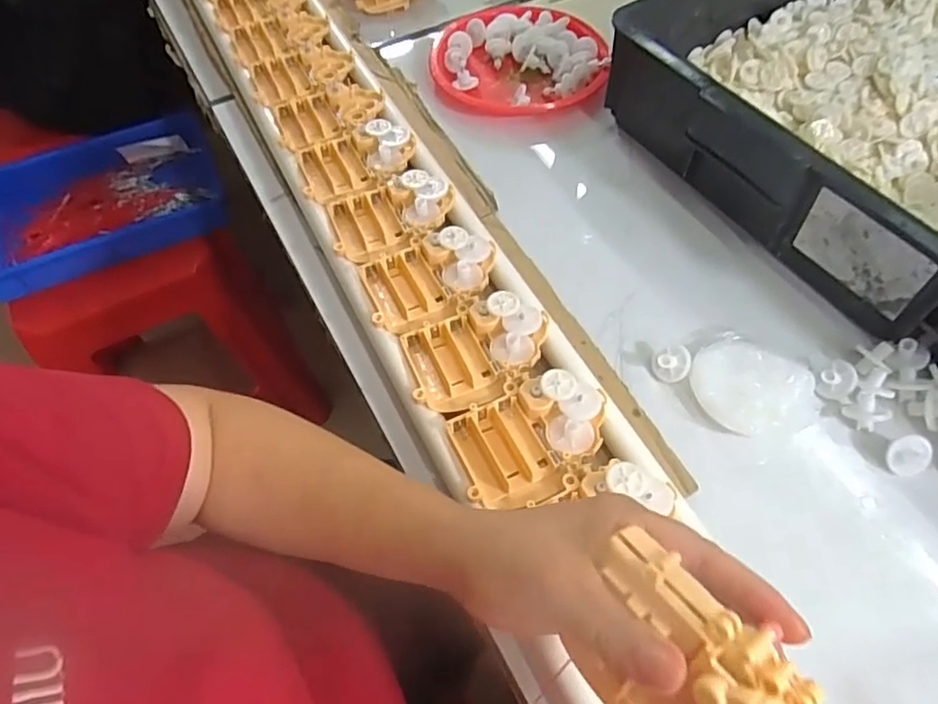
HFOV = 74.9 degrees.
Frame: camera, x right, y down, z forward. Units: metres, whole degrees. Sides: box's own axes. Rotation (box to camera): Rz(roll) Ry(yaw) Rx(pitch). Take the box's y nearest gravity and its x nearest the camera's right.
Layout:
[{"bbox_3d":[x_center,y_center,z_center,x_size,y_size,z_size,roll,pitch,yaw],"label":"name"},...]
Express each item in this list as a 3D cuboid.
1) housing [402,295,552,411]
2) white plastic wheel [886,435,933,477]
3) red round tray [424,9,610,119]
[{"bbox_3d":[0.005,-0.004,0.421,0.099,0.025,0.072,-30,65,-15],"label":"housing"},{"bbox_3d":[0.284,0.068,0.395,0.023,0.029,0.006,14,27,23],"label":"white plastic wheel"},{"bbox_3d":[0.054,-0.310,0.643,0.174,0.026,0.174,8,61,6],"label":"red round tray"}]

